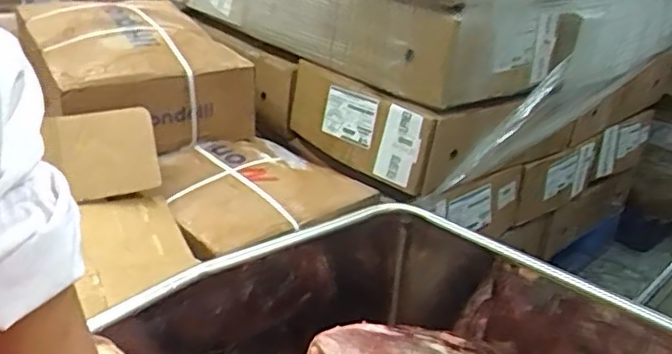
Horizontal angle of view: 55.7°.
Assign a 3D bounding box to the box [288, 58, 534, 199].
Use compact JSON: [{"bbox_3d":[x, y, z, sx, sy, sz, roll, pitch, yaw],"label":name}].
[{"bbox_3d":[0.128,-0.135,1.423,0.292,0.166,0.409,-17,34,-38],"label":"box"}]

